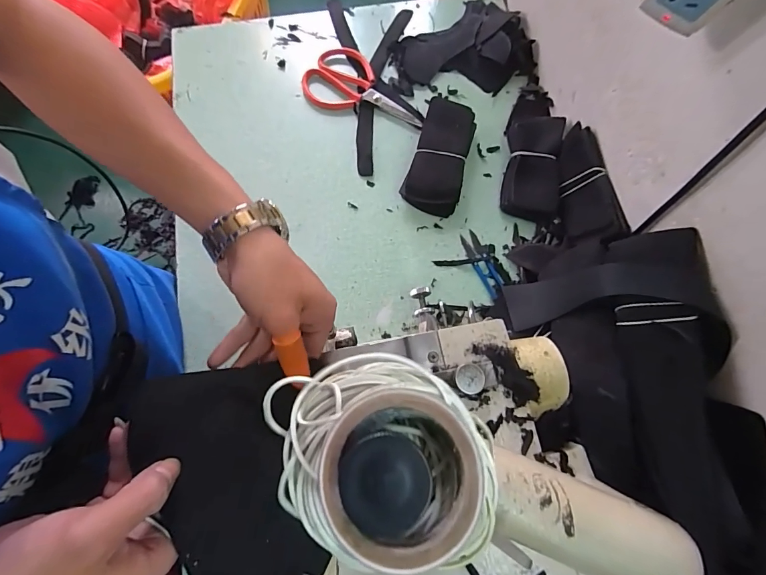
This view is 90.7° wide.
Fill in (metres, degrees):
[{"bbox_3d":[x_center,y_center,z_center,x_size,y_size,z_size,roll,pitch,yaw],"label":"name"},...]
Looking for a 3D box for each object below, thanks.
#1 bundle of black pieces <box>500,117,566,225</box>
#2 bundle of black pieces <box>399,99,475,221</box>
[{"bbox_3d":[0.206,-0.169,0.520,0.069,0.033,0.153,8,74,3],"label":"bundle of black pieces"},{"bbox_3d":[0.084,-0.190,0.533,0.075,0.025,0.174,17,75,6],"label":"bundle of black pieces"}]

